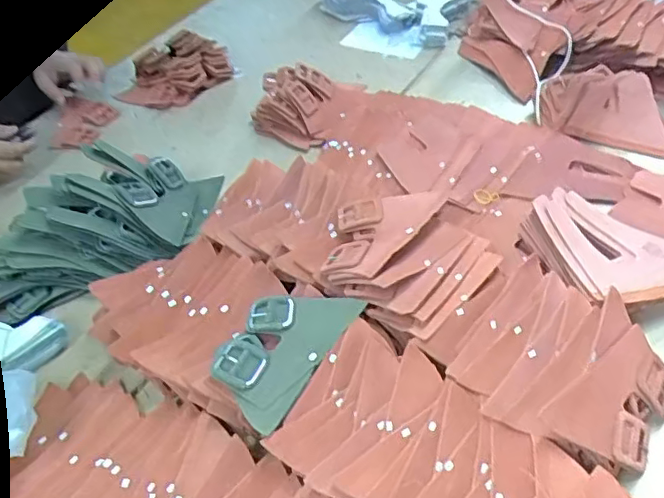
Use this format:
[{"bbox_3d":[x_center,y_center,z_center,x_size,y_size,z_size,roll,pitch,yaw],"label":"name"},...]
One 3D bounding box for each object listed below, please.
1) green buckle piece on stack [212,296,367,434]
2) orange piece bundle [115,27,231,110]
[{"bbox_3d":[-0.053,0.094,0.614,0.094,0.018,0.160,23,54,25],"label":"green buckle piece on stack"},{"bbox_3d":[-0.265,-0.299,1.038,0.194,0.081,0.098,-22,50,-17],"label":"orange piece bundle"}]

